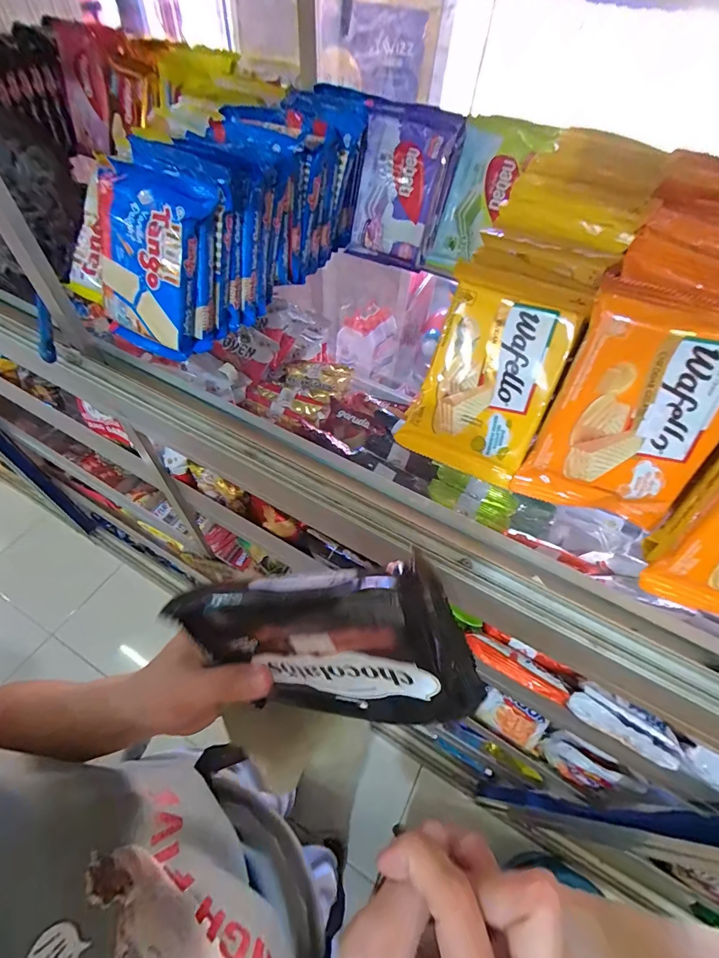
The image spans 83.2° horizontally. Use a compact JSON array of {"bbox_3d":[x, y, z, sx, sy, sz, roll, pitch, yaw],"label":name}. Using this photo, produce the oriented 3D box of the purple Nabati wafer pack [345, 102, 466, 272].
[{"bbox_3d":[0.046,-0.324,0.455,0.102,0.145,0.024,18,33,9],"label":"purple Nabati wafer pack"}]

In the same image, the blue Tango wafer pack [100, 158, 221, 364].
[{"bbox_3d":[-0.186,-0.187,0.349,0.103,0.142,0.024,27,26,11],"label":"blue Tango wafer pack"}]

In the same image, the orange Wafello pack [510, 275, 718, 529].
[{"bbox_3d":[0.168,-0.035,0.253,0.089,0.134,0.017,21,36,13],"label":"orange Wafello pack"}]

